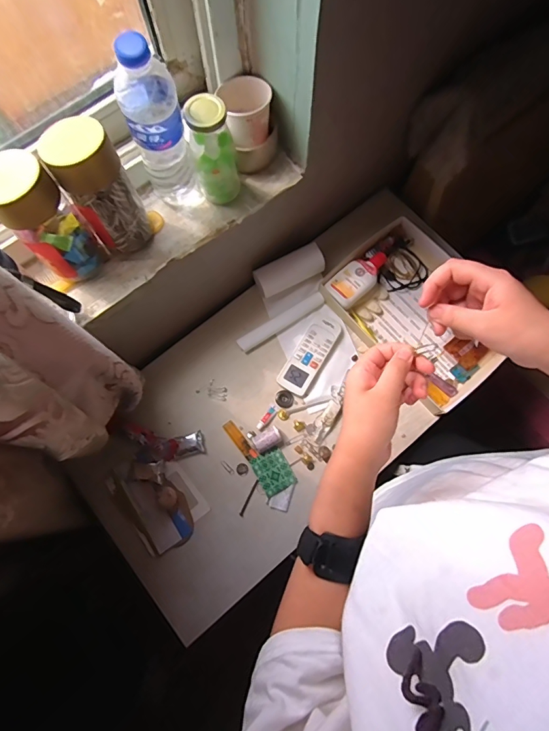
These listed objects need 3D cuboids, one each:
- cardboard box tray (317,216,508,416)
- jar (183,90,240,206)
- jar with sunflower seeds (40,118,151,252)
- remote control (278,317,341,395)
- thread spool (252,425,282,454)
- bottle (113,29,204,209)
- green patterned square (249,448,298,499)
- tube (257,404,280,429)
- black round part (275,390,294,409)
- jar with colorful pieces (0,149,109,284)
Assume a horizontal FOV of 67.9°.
[{"bbox_3d":[0.264,-0.099,0.733,0.225,0.040,0.315,-42,79,-10],"label":"cardboard box tray"},{"bbox_3d":[-0.079,-0.279,0.536,0.056,0.131,0.053,-12,75,-3],"label":"jar"},{"bbox_3d":[-0.211,-0.213,0.506,0.072,0.148,0.082,-34,77,-9],"label":"jar with sunflower seeds"},{"bbox_3d":[0.064,-0.019,0.722,0.055,0.021,0.146,32,77,8],"label":"remote control"},{"bbox_3d":[-0.012,0.124,0.684,0.046,0.025,0.030,-29,77,-8],"label":"thread spool"},{"bbox_3d":[-0.136,-0.275,0.492,0.068,0.225,0.057,-19,76,-5],"label":"bottle"},{"bbox_3d":[-0.002,0.176,0.676,0.055,0.008,0.066,-29,77,-8],"label":"green patterned square"},{"bbox_3d":[-0.012,0.089,0.701,0.016,0.007,0.049,37,78,9],"label":"tube"},{"bbox_3d":[0.017,0.058,0.708,0.030,0.004,0.033,0,75,0],"label":"black round part"},{"bbox_3d":[-0.274,-0.172,0.492,0.072,0.154,0.077,-40,78,-10],"label":"jar with colorful pieces"}]

